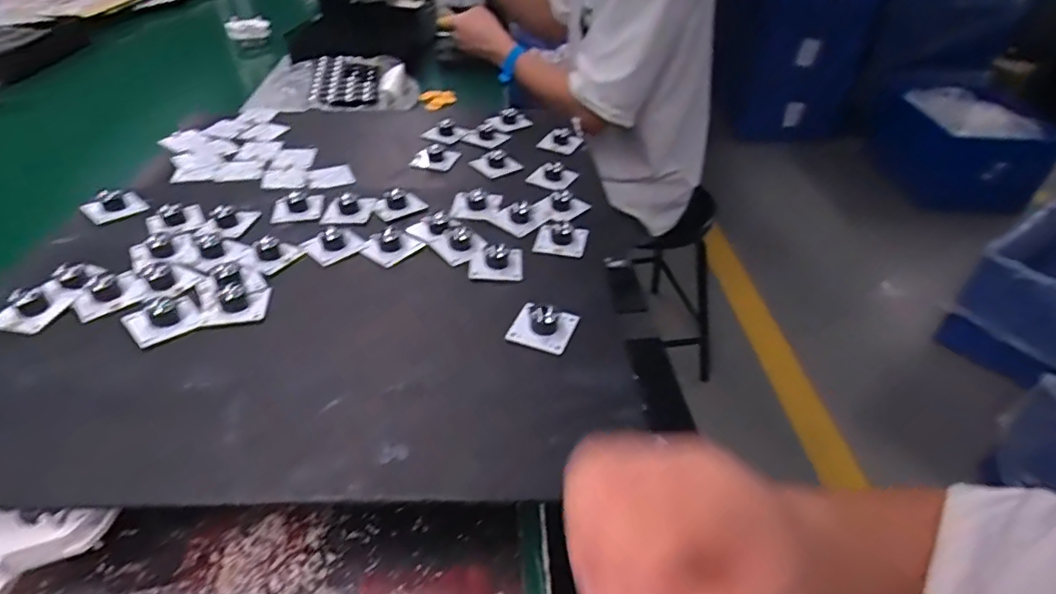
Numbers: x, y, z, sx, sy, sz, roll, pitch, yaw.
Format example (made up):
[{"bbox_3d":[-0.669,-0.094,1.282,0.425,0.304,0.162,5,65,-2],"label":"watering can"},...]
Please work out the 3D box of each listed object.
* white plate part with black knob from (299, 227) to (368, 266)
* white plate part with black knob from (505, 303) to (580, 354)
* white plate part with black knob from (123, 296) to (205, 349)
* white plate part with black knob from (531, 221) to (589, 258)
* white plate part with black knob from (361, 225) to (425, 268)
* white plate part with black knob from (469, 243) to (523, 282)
[{"bbox_3d":[-0.167,-0.050,0.494,0.045,0.020,0.035,-25,47,-29],"label":"white plate part with black knob"},{"bbox_3d":[0.011,0.017,0.417,0.043,0.017,0.041,15,41,15],"label":"white plate part with black knob"},{"bbox_3d":[-0.261,0.010,0.410,0.045,0.016,0.047,-30,49,-33],"label":"white plate part with black knob"},{"bbox_3d":[0.030,-0.054,0.513,0.045,0.019,0.044,10,40,10],"label":"white plate part with black knob"},{"bbox_3d":[-0.117,-0.049,0.496,0.038,0.019,0.044,33,48,32],"label":"white plate part with black knob"},{"bbox_3d":[-0.026,-0.033,0.480,0.044,0.017,0.042,1,40,-2],"label":"white plate part with black knob"}]

